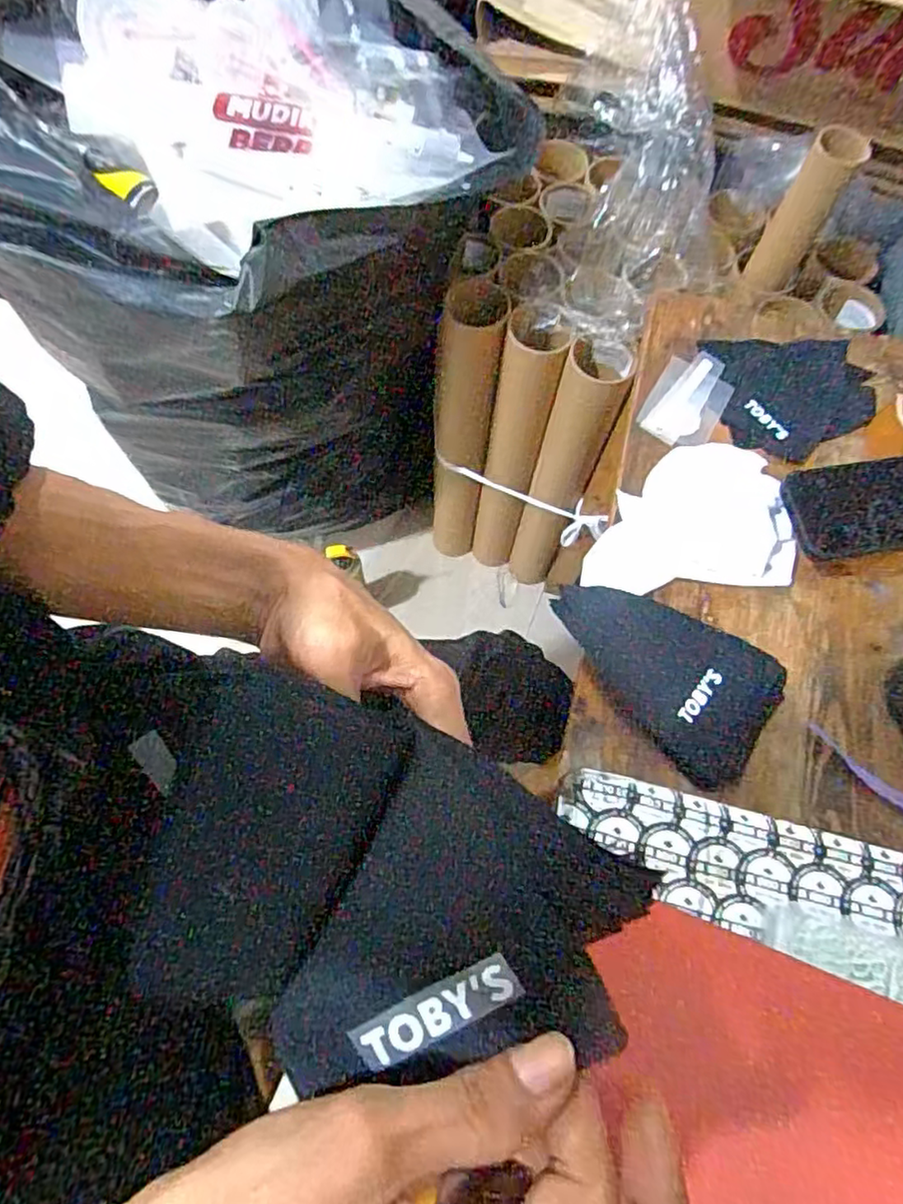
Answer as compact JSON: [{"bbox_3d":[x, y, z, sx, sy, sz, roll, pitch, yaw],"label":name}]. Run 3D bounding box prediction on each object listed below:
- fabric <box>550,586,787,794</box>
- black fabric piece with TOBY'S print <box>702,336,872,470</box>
[{"bbox_3d":[0.165,0.048,0.499,0.181,0.016,0.118,37,71,12],"label":"fabric"},{"bbox_3d":[0.338,-0.207,0.617,0.164,0.021,0.141,-3,68,-3],"label":"black fabric piece with TOBY'S print"}]

